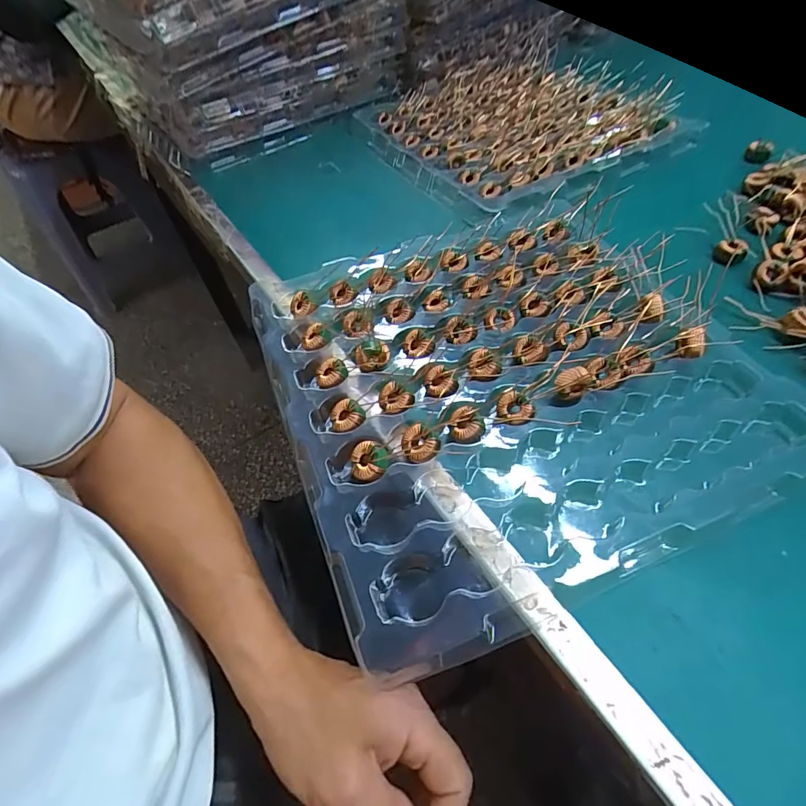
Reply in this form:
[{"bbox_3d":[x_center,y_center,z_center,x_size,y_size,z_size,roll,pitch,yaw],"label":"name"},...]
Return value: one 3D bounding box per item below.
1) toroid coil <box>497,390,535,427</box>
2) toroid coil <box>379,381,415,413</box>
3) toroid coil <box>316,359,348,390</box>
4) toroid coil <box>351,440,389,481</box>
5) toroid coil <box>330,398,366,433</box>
[{"bbox_3d":[0.068,0.004,0.270,0.022,0.005,0.020,-2,54,3],"label":"toroid coil"},{"bbox_3d":[-0.005,-0.002,0.282,0.021,0.009,0.016,37,65,27],"label":"toroid coil"},{"bbox_3d":[-0.047,-0.019,0.296,0.021,0.007,0.023,-2,54,3],"label":"toroid coil"},{"bbox_3d":[-0.019,0.033,0.253,0.022,0.009,0.022,-2,54,3],"label":"toroid coil"},{"bbox_3d":[-0.034,0.009,0.274,0.021,0.008,0.023,-2,54,3],"label":"toroid coil"}]

